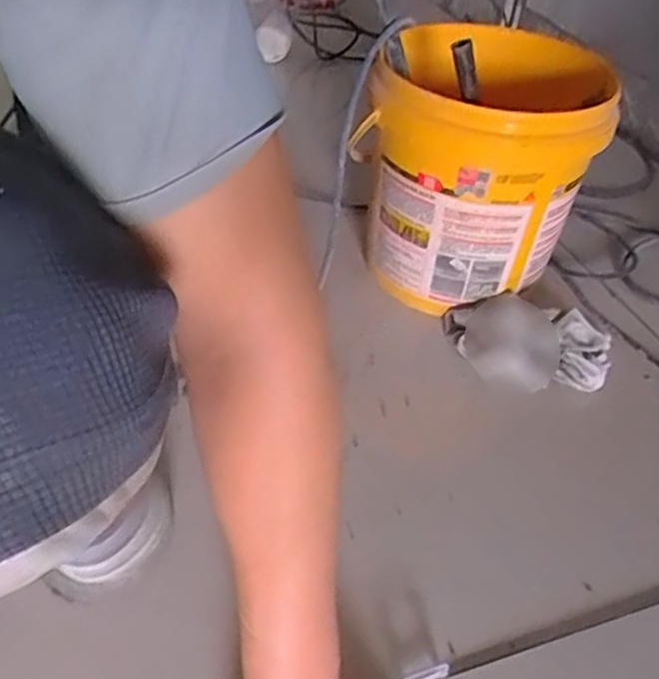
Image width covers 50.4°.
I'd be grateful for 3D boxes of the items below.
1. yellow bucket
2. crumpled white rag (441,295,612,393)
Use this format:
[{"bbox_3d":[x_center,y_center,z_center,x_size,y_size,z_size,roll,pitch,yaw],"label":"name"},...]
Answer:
[{"bbox_3d":[0.158,-0.187,0.764,0.235,0.241,0.234,16,42,10],"label":"yellow bucket"},{"bbox_3d":[0.203,0.003,0.729,0.172,0.056,0.106,18,43,12],"label":"crumpled white rag"}]

